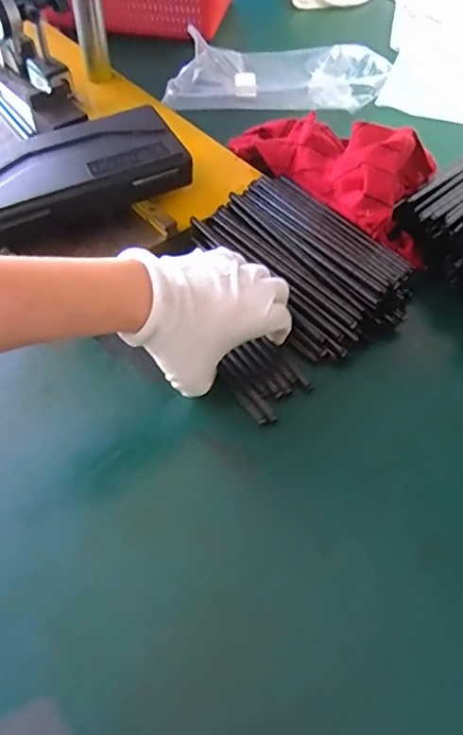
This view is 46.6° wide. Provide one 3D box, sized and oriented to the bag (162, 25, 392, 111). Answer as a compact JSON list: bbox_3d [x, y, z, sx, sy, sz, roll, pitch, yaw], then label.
[{"bbox_3d":[0.059,-0.362,0.663,0.259,0.049,0.124,5,55,4],"label":"bag"}]

